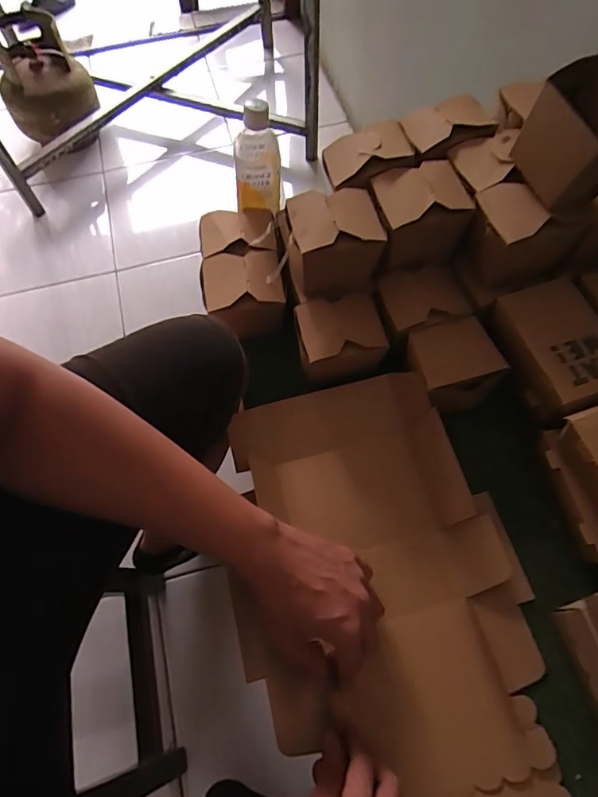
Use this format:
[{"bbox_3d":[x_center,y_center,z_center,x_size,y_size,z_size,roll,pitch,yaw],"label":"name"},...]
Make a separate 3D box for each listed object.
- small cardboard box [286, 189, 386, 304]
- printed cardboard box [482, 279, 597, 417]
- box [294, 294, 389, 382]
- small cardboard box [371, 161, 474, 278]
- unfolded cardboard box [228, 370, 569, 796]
[{"bbox_3d":[0.041,-0.176,0.568,0.106,0.103,0.077,-7,64,-2],"label":"small cardboard box"},{"bbox_3d":[0.294,-0.056,0.550,0.112,0.055,0.151,-12,64,-5],"label":"printed cardboard box"},{"bbox_3d":[0.047,-0.073,0.587,0.100,0.065,0.085,-13,64,-5],"label":"box"},{"bbox_3d":[0.140,-0.213,0.567,0.100,0.087,0.086,-10,64,-4],"label":"small cardboard box"},{"bbox_3d":[0.090,0.221,0.498,0.285,0.052,0.508,-15,67,-6],"label":"unfolded cardboard box"}]

